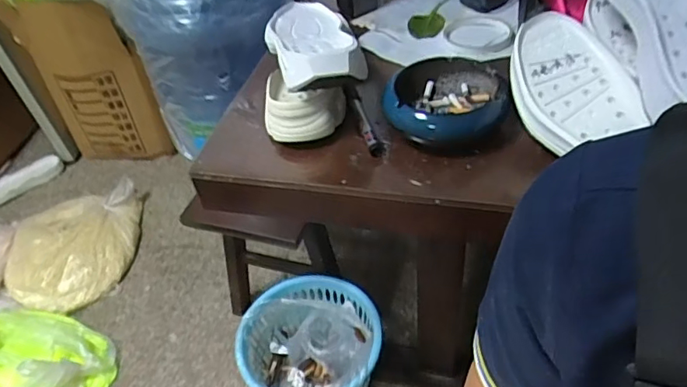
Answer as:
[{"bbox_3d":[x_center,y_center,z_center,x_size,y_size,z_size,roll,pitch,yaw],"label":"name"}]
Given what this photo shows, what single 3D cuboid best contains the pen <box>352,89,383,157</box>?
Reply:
[{"bbox_3d":[0.027,-0.087,0.644,0.017,0.019,0.105,-12,45,-4],"label":"pen"}]

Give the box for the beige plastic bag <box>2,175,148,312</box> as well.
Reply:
[{"bbox_3d":[-0.733,0.138,1.452,0.308,0.112,0.368,-10,45,-2],"label":"beige plastic bag"}]

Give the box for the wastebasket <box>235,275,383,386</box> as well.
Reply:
[{"bbox_3d":[-0.056,0.345,1.068,0.258,0.252,0.257,-4,45,4],"label":"wastebasket"}]

